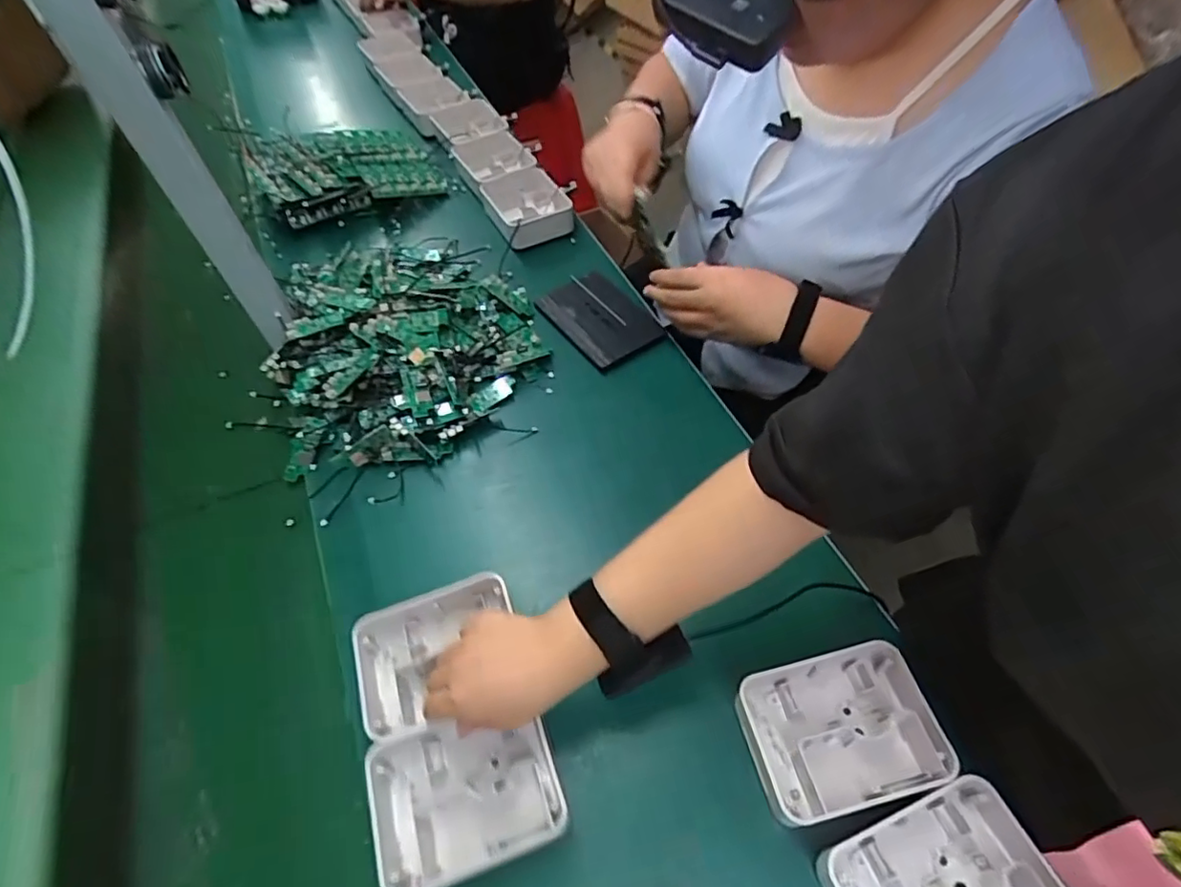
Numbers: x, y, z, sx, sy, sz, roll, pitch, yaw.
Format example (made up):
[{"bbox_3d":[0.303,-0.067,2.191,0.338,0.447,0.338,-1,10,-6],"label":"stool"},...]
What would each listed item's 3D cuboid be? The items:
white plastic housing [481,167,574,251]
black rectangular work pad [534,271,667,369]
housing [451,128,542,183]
[{"bbox_3d":[-0.089,-0.333,0.859,0.104,0.048,0.135,-22,56,-10],"label":"white plastic housing"},{"bbox_3d":[0.007,-0.157,0.740,0.091,0.009,0.150,-33,58,-17],"label":"black rectangular work pad"},{"bbox_3d":[-0.140,-0.445,0.933,0.112,0.032,0.125,-27,57,-14],"label":"housing"}]

